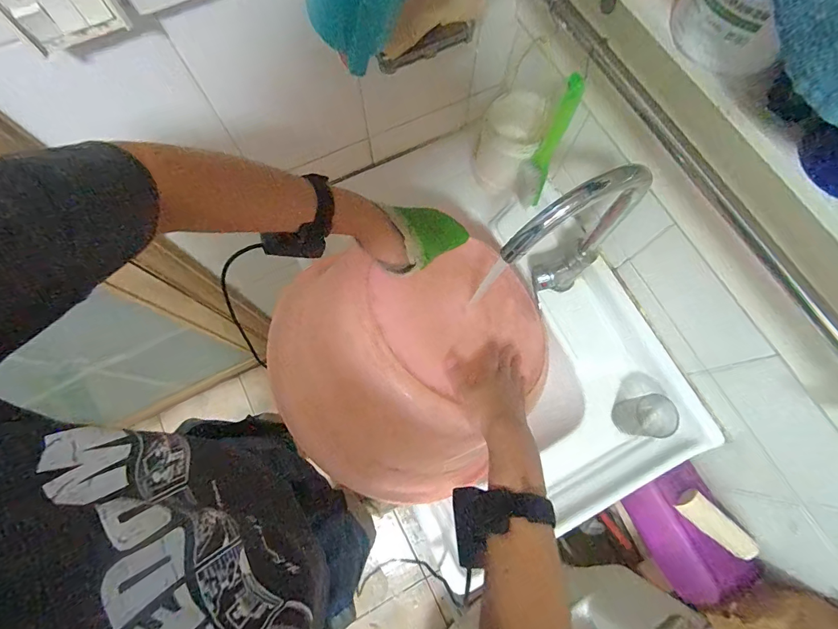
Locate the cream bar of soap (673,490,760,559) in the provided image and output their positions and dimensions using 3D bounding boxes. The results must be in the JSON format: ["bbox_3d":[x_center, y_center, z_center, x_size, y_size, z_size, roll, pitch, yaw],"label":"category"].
[{"bbox_3d":[0.491,0.348,0.660,0.040,0.037,0.120,-44,78,-12],"label":"cream bar of soap"}]

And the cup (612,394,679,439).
[{"bbox_3d":[0.371,0.167,0.651,0.075,0.070,0.064,-14,74,-4],"label":"cup"}]

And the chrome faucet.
[{"bbox_3d":[0.184,-0.072,0.540,0.192,0.347,0.054,-35,76,-10],"label":"chrome faucet"}]

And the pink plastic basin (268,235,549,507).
[{"bbox_3d":[-0.020,0.044,0.550,0.344,0.178,0.379,40,77,11],"label":"pink plastic basin"}]

